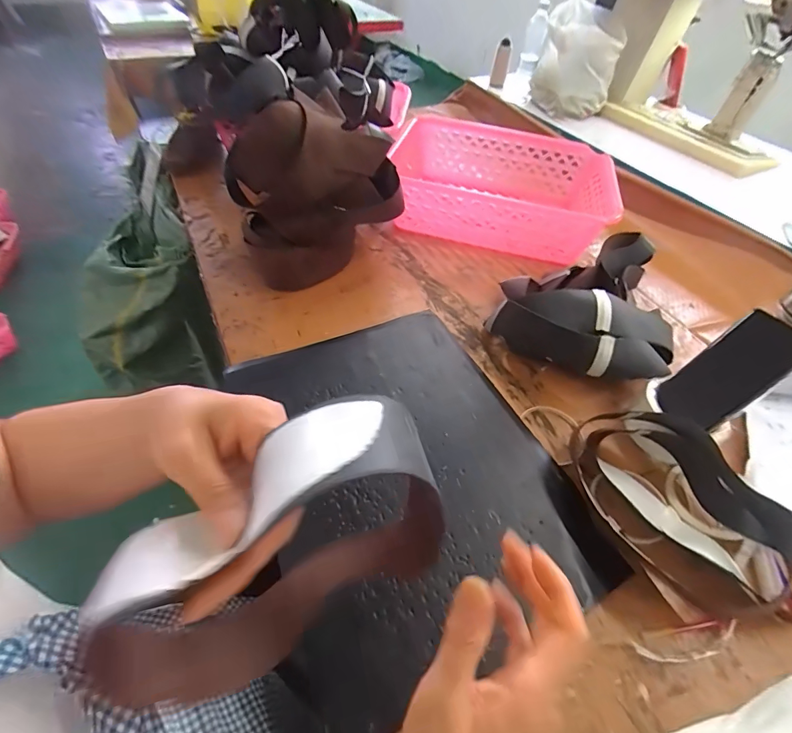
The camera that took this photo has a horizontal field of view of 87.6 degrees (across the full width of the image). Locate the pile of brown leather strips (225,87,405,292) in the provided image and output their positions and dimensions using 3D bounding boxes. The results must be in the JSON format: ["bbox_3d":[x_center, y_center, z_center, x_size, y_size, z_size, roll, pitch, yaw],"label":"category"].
[{"bbox_3d":[-0.122,-0.279,0.658,0.250,0.228,0.160,-19,53,-17],"label":"pile of brown leather strips"}]

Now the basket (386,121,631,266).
[{"bbox_3d":[0.204,-0.354,0.830,0.418,0.123,0.318,10,50,6],"label":"basket"}]

